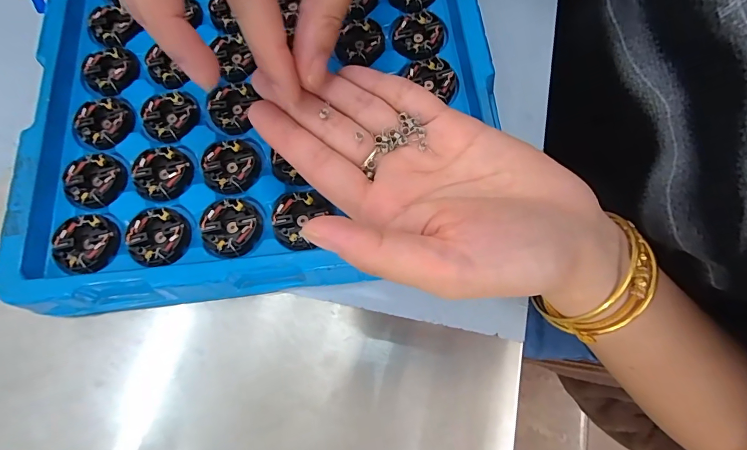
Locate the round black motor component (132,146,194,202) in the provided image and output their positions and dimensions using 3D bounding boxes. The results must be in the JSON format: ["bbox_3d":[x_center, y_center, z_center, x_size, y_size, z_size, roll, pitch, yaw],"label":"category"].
[{"bbox_3d":[-0.121,-0.030,0.225,0.031,0.007,0.033,0,73,2],"label":"round black motor component"}]

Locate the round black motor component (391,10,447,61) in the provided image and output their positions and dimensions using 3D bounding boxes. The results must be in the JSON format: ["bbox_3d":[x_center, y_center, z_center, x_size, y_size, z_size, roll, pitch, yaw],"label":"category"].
[{"bbox_3d":[0.028,-0.122,0.248,0.033,0.007,0.036,0,73,2],"label":"round black motor component"}]

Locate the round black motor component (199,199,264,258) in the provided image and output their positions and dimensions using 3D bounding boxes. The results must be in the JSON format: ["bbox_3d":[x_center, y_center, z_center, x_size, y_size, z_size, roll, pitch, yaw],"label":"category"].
[{"bbox_3d":[-0.077,0.001,0.213,0.031,0.007,0.032,0,73,2],"label":"round black motor component"}]

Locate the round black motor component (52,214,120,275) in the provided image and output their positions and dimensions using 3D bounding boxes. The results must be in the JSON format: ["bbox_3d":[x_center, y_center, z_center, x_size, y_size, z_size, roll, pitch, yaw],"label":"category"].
[{"bbox_3d":[-0.156,0.010,0.212,0.030,0.008,0.033,0,73,2],"label":"round black motor component"}]

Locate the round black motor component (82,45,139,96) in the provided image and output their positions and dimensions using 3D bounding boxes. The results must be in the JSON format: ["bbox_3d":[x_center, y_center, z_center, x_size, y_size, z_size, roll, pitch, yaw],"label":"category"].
[{"bbox_3d":[-0.165,-0.100,0.249,0.032,0.006,0.033,0,73,2],"label":"round black motor component"}]

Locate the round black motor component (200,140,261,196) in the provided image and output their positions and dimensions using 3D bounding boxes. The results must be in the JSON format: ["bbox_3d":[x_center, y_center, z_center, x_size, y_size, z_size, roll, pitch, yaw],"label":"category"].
[{"bbox_3d":[-0.082,-0.034,0.225,0.032,0.008,0.031,0,73,2],"label":"round black motor component"}]

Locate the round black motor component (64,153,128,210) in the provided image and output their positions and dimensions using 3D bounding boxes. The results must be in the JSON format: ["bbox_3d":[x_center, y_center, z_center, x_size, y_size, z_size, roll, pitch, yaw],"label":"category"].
[{"bbox_3d":[-0.161,-0.026,0.225,0.031,0.008,0.033,0,73,2],"label":"round black motor component"}]

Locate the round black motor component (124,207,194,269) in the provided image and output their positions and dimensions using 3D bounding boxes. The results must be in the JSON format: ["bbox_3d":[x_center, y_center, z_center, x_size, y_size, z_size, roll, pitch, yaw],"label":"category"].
[{"bbox_3d":[-0.117,0.006,0.212,0.031,0.007,0.033,0,73,2],"label":"round black motor component"}]

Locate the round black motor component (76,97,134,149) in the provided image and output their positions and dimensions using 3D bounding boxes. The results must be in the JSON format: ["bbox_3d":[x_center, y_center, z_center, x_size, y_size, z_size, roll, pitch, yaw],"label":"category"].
[{"bbox_3d":[-0.163,-0.063,0.237,0.034,0.005,0.032,0,73,2],"label":"round black motor component"}]

